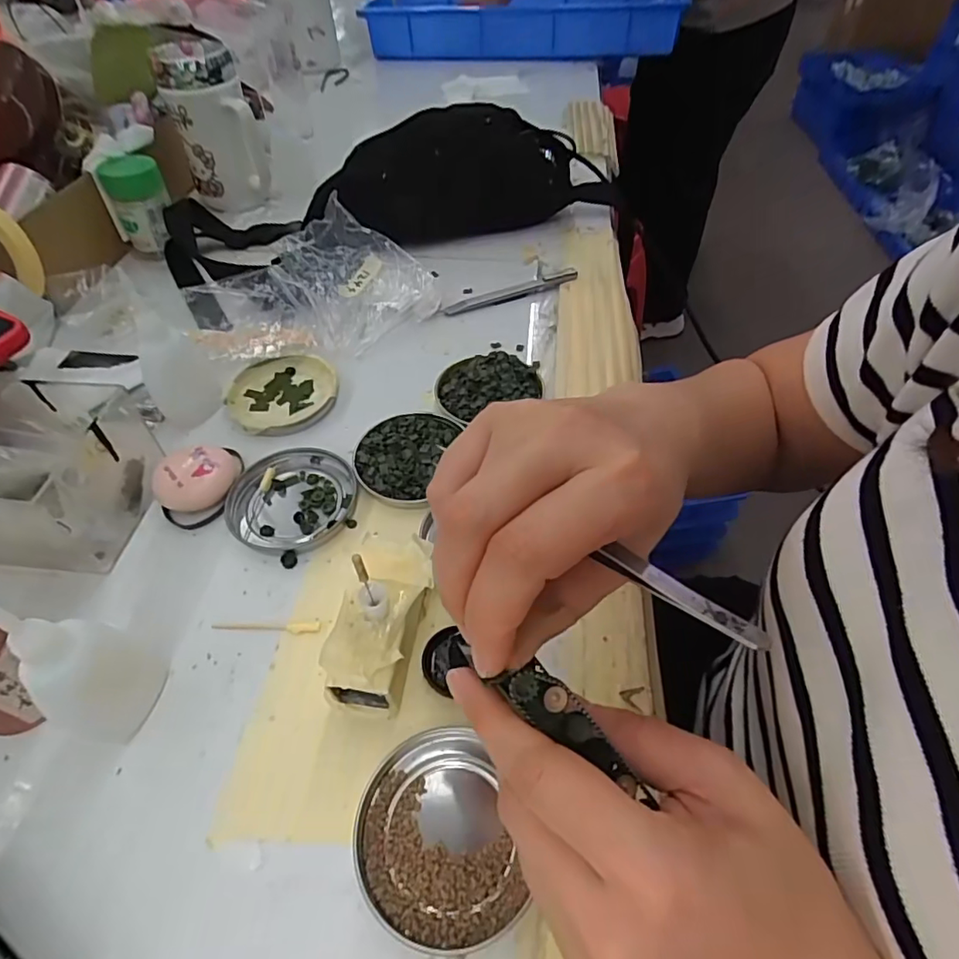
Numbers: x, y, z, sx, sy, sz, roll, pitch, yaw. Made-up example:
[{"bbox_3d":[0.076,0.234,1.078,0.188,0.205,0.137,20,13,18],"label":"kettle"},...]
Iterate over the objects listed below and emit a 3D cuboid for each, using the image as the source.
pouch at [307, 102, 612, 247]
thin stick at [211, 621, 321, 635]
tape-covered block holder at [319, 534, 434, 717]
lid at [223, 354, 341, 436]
[{"bbox_3d":[-0.020,-0.300,0.548,0.306,0.096,0.076,-1,51,0],"label":"pouch"},{"bbox_3d":[-0.116,0.080,0.301,0.059,0.004,0.007,-1,51,0],"label":"thin stick"},{"bbox_3d":[-0.048,0.071,0.281,0.040,0.043,0.085,7,51,7],"label":"tape-covered block holder"},{"bbox_3d":[-0.146,-0.064,0.412,0.078,0.010,0.071,0,51,0],"label":"lid"}]

